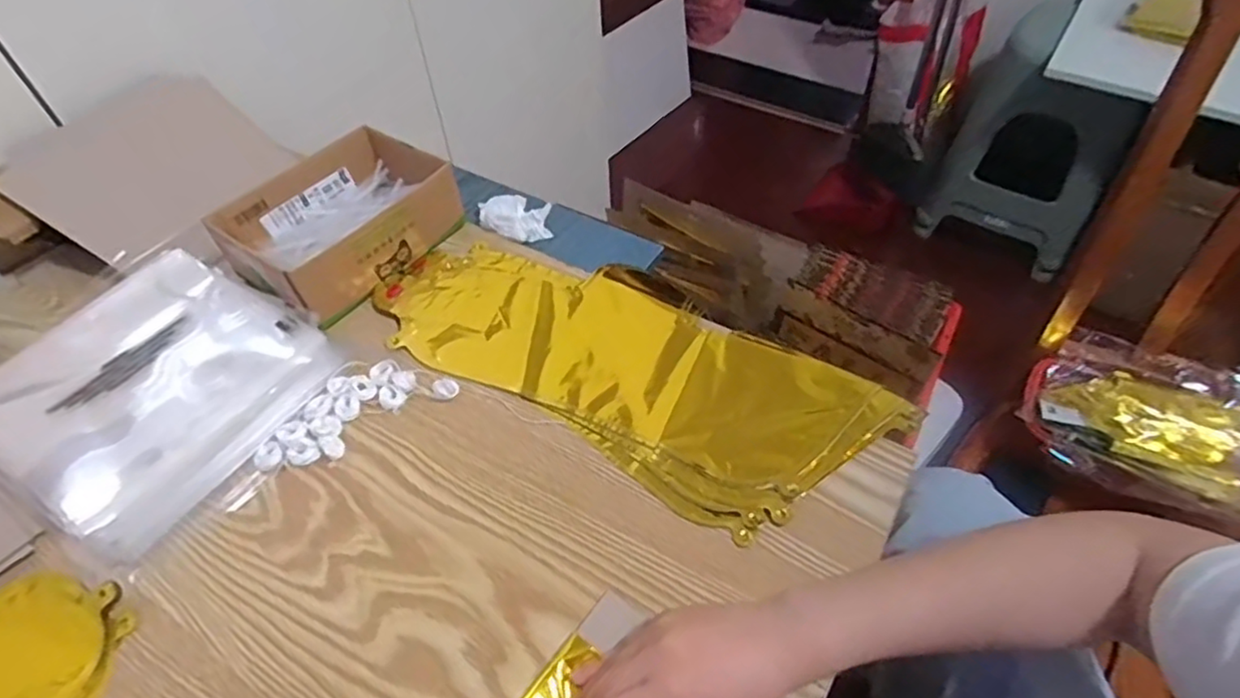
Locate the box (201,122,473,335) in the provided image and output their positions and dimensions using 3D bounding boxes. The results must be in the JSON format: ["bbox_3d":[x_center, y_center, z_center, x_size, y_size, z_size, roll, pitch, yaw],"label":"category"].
[{"bbox_3d":[-0.257,-0.125,0.617,0.148,0.056,0.200,27,56,22],"label":"box"}]

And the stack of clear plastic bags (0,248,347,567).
[{"bbox_3d":[-0.380,0.026,0.530,0.249,0.018,0.216,23,55,20],"label":"stack of clear plastic bags"}]

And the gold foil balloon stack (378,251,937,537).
[{"bbox_3d":[-0.002,0.000,0.537,0.406,0.013,0.194,30,57,25],"label":"gold foil balloon stack"}]

